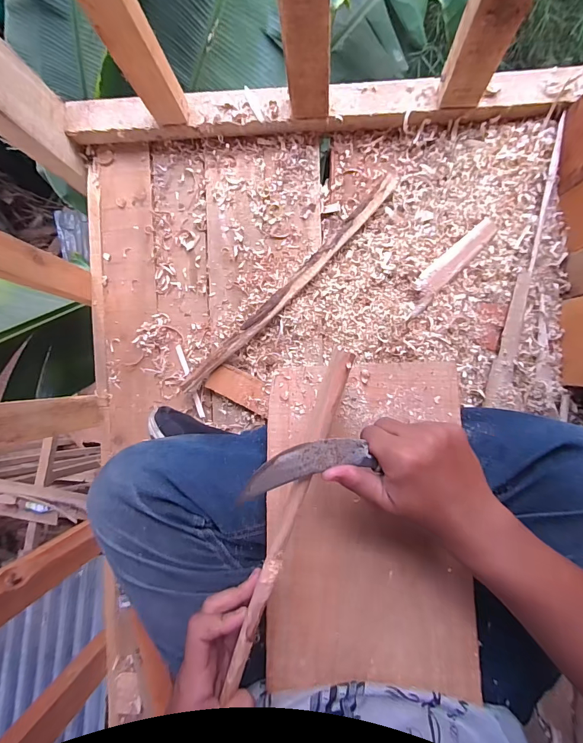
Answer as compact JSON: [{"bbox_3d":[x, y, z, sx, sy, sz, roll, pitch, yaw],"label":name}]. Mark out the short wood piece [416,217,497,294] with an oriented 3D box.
[{"bbox_3d":[0.238,-0.164,0.524,0.132,0.011,0.035,-43,86,5],"label":"short wood piece"}]

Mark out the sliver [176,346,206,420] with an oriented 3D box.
[{"bbox_3d":[-0.161,0.016,0.580,0.010,0.004,0.121,-20,89,7],"label":"sliver"}]

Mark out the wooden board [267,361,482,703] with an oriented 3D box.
[{"bbox_3d":[0.073,0.147,0.367,0.195,0.009,0.308,-2,81,9],"label":"wooden board"}]

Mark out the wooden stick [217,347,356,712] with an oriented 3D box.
[{"bbox_3d":[-0.004,0.114,0.272,0.015,0.014,0.269,19,94,6],"label":"wooden stick"}]

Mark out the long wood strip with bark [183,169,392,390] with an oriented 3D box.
[{"bbox_3d":[-0.006,-0.123,0.547,0.433,0.027,0.029,-44,86,6],"label":"long wood strip with bark"}]

